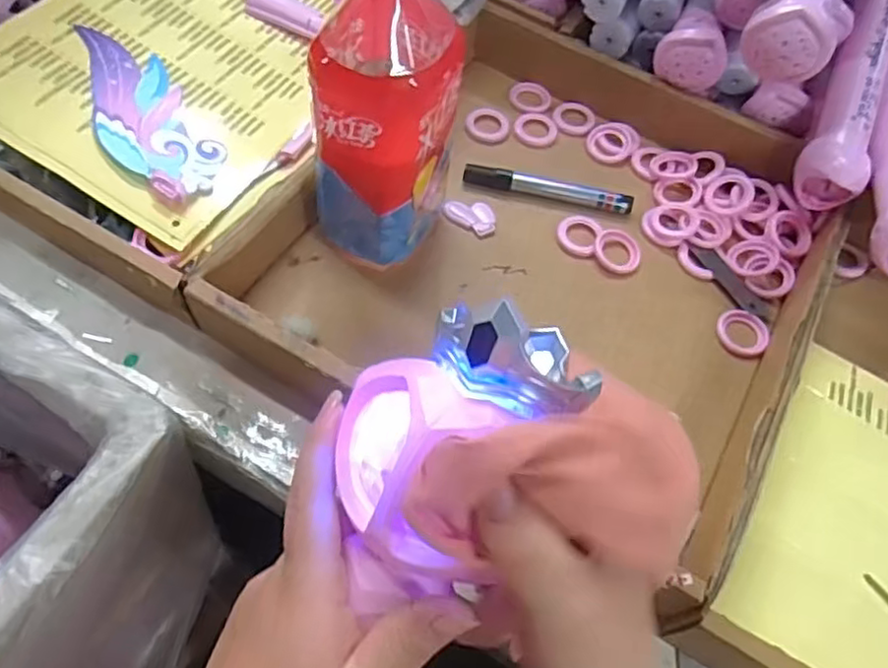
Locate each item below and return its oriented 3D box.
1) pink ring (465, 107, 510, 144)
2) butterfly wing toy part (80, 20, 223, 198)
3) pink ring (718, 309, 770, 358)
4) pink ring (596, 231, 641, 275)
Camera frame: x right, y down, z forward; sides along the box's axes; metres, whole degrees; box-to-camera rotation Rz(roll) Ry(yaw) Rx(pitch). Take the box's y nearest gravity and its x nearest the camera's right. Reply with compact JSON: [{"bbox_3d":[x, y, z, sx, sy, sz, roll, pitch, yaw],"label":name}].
[{"bbox_3d":[0.037,-0.179,0.581,0.037,0.007,0.034,2,60,-4],"label":"pink ring"},{"bbox_3d":[-0.218,-0.161,0.485,0.070,0.010,0.163,-30,75,-31],"label":"butterfly wing toy part"},{"bbox_3d":[0.219,-0.001,0.496,0.036,0.005,0.040,18,60,6],"label":"pink ring"},{"bbox_3d":[0.134,-0.063,0.520,0.035,0.004,0.037,2,60,-4],"label":"pink ring"}]

